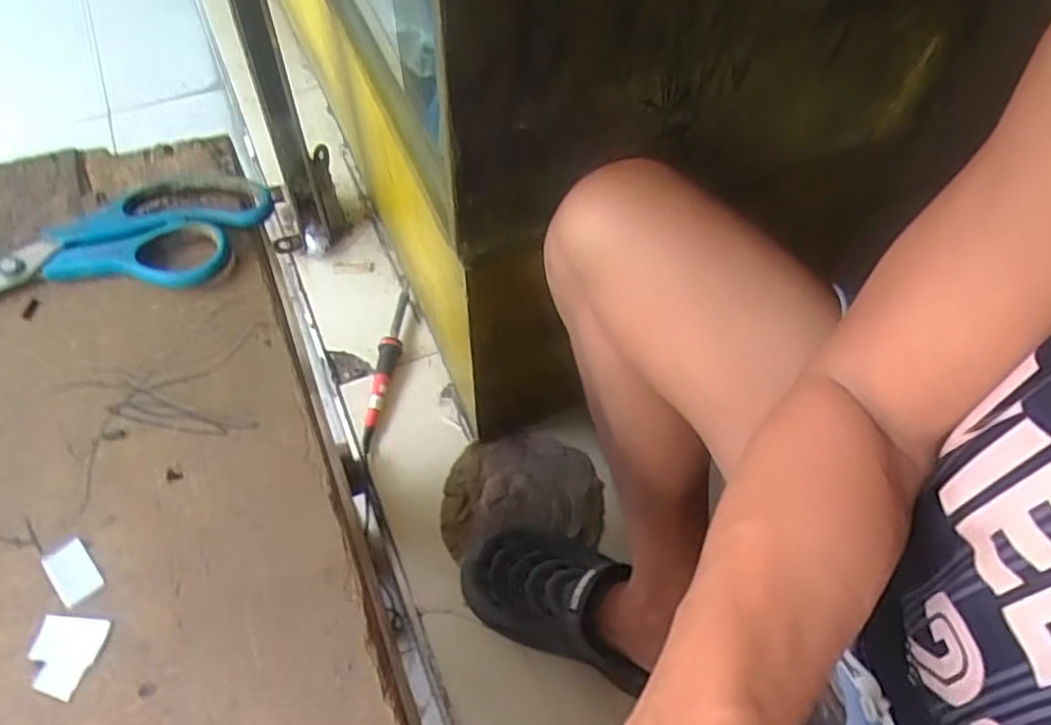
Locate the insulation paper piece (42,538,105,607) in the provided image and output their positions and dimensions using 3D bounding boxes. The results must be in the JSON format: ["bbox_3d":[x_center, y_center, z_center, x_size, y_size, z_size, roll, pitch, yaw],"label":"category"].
[{"bbox_3d":[-0.183,0.083,0.290,0.016,0.004,0.026,-35,64,-23],"label":"insulation paper piece"}]

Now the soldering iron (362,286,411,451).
[{"bbox_3d":[-0.176,-0.002,0.918,0.024,0.036,0.242,9,56,4],"label":"soldering iron"}]

